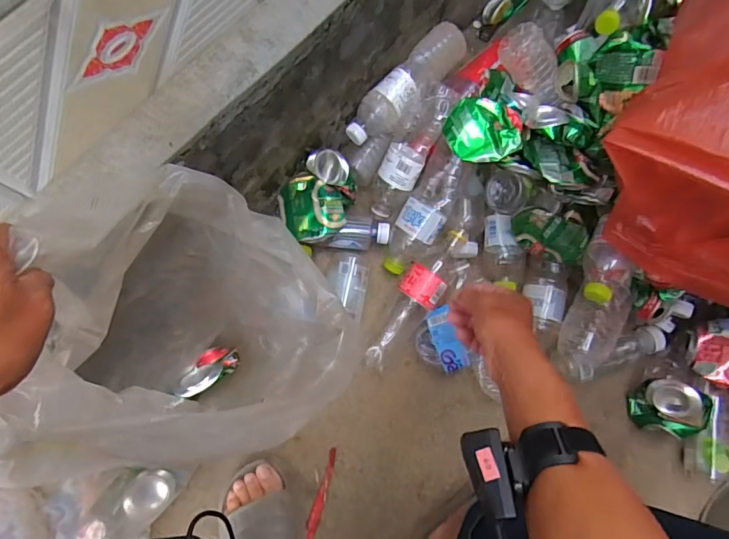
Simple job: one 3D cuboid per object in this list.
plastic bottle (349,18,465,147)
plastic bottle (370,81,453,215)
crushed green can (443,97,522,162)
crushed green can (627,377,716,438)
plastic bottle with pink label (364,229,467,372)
[{"bbox_3d":[0.064,-0.275,0.707,0.062,0.058,0.226,43,79,8],"label":"plastic bottle"},{"bbox_3d":[0.069,-0.179,0.718,0.063,0.071,0.214,31,119,6],"label":"plastic bottle"},{"bbox_3d":[0.165,-0.190,0.665,0.107,0.041,0.085,10,76,1],"label":"crushed green can"},{"bbox_3d":[0.444,0.201,0.684,0.075,0.088,0.076,0,76,-2],"label":"crushed green can"},{"bbox_3d":[0.074,0.045,0.707,0.058,0.066,0.228,32,78,6],"label":"plastic bottle with pink label"}]

